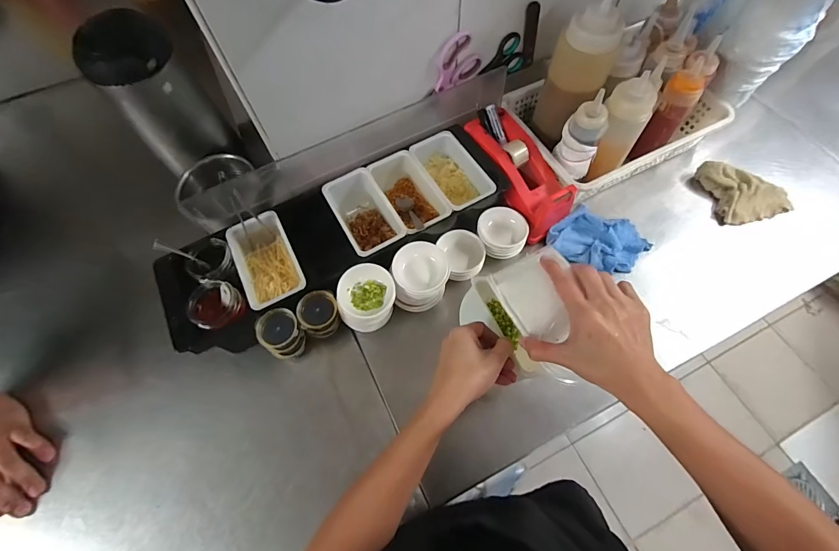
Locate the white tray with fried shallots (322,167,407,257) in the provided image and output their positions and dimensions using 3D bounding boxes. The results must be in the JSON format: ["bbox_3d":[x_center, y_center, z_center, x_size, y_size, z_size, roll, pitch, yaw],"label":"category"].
[{"bbox_3d":[-0.082,-0.082,0.556,0.078,0.066,0.143,-27,67,-10],"label":"white tray with fried shallots"}]

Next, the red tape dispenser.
[{"bbox_3d":[0.157,-0.164,0.562,0.084,0.070,0.213,-26,81,-10],"label":"red tape dispenser"}]

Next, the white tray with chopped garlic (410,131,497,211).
[{"bbox_3d":[0.049,-0.154,0.573,0.072,0.057,0.140,-28,67,-11],"label":"white tray with chopped garlic"}]

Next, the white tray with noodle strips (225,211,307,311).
[{"bbox_3d":[-0.213,-0.022,0.507,0.074,0.034,0.138,-26,67,-10],"label":"white tray with noodle strips"}]

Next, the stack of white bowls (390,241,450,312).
[{"bbox_3d":[0.001,0.003,0.506,0.077,0.064,0.078,-9,65,-2],"label":"stack of white bowls"}]

